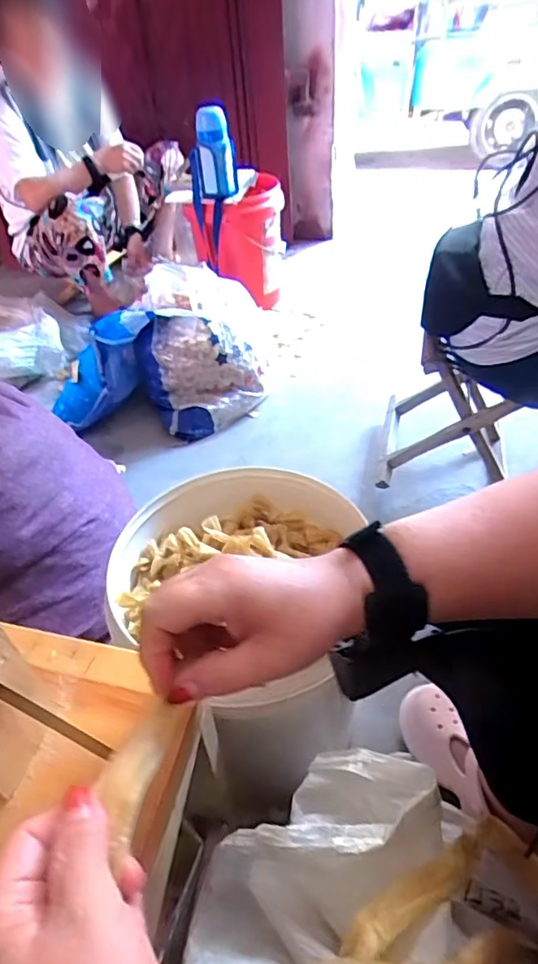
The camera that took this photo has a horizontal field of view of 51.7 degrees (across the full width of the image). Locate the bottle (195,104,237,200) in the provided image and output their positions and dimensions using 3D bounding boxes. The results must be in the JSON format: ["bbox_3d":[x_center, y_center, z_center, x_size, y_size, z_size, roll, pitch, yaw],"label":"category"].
[{"bbox_3d":[-0.148,-0.868,1.470,0.114,0.202,0.083,-6,43,-2],"label":"bottle"}]

